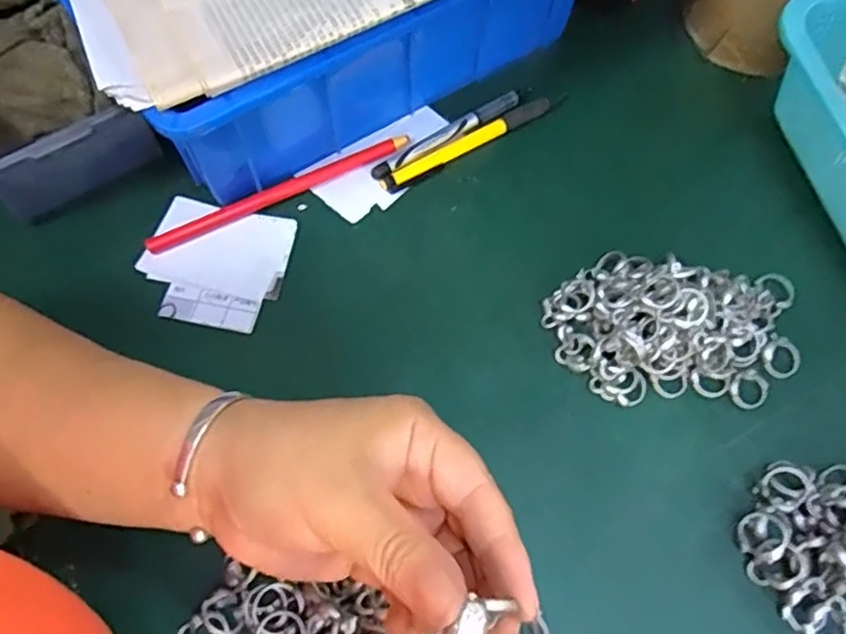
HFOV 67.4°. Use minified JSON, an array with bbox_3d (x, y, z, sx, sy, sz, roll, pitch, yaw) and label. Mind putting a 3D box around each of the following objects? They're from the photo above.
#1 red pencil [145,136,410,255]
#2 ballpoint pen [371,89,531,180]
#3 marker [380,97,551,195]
[{"bbox_3d":[-0.086,-0.076,0.387,0.166,0.011,0.010,-25,68,-13],"label":"red pencil"},{"bbox_3d":[0.018,-0.117,0.405,0.115,0.012,0.012,-30,69,-15],"label":"ballpoint pen"},{"bbox_3d":[0.030,-0.109,0.402,0.124,0.010,0.012,-30,69,-15],"label":"marker"}]

